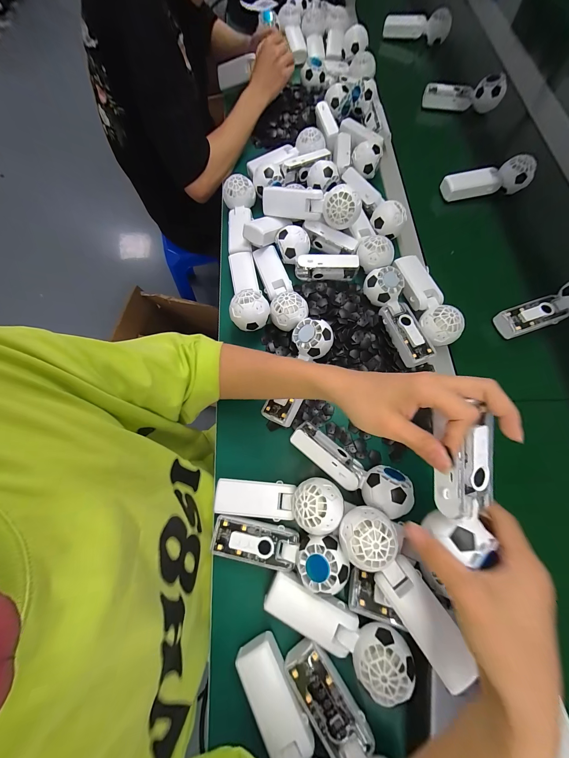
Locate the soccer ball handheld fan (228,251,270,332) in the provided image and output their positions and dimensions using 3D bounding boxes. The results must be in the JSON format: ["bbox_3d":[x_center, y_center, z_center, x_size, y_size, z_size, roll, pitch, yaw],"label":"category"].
[{"bbox_3d":[-0.065,-0.156,0.459,0.062,0.054,0.164,-9,52,-3],"label":"soccer ball handheld fan"}]

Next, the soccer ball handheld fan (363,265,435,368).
[{"bbox_3d":[0.187,-0.104,0.427,0.053,0.043,0.163,-20,72,-7],"label":"soccer ball handheld fan"}]

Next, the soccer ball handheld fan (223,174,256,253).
[{"bbox_3d":[-0.085,-0.313,0.510,0.063,0.051,0.155,-5,71,-2],"label":"soccer ball handheld fan"}]

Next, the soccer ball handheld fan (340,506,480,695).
[{"bbox_3d":[0.127,0.224,0.289,0.057,0.047,0.170,-34,75,-11],"label":"soccer ball handheld fan"}]

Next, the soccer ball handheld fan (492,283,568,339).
[{"bbox_3d":[0.441,-0.116,0.443,0.157,0.027,0.057,-21,72,10],"label":"soccer ball handheld fan"}]

